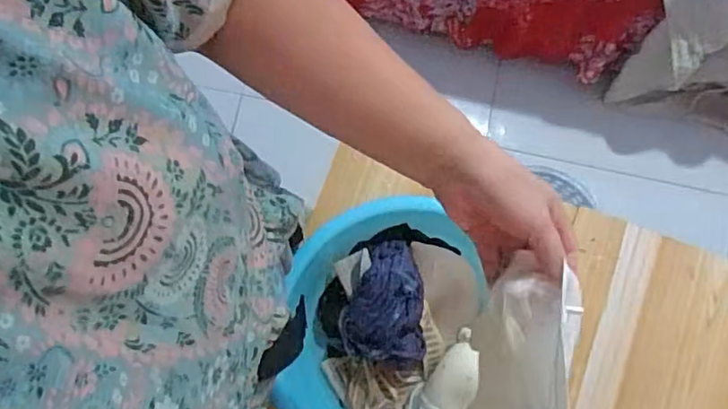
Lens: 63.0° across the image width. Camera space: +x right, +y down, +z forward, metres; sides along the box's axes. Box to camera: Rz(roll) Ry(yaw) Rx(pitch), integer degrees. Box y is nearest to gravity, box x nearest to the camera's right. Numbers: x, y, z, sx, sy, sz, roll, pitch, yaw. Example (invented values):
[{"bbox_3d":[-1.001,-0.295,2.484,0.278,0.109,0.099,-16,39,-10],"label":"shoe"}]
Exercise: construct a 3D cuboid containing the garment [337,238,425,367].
[{"bbox_3d":[0.033,0.121,0.737,0.104,0.048,0.146,15,79,2],"label":"garment"}]

